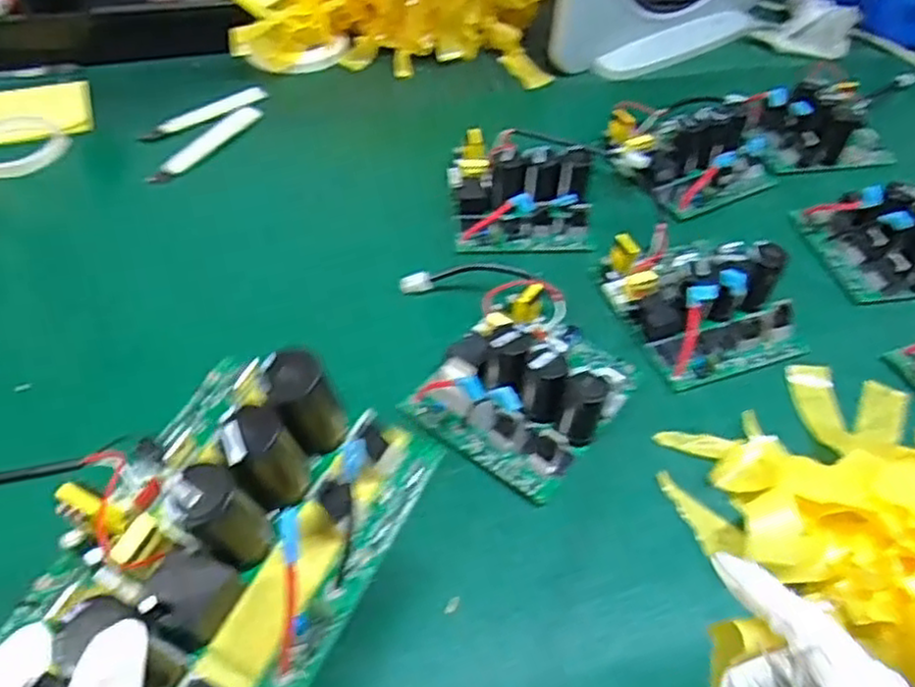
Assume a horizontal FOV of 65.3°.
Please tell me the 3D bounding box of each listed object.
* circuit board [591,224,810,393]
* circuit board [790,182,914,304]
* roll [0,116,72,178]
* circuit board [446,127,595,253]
[{"bbox_3d":[0.193,-0.045,0.562,0.120,0.056,0.138,-13,52,-15],"label":"circuit board"},{"bbox_3d":[0.395,-0.102,0.628,0.139,0.058,0.120,-8,51,-11],"label":"circuit board"},{"bbox_3d":[-0.435,-0.194,0.698,0.094,0.020,0.094,2,49,-2],"label":"roll"},{"bbox_3d":[0.057,-0.148,0.642,0.118,0.054,0.137,-3,50,-6],"label":"circuit board"}]

